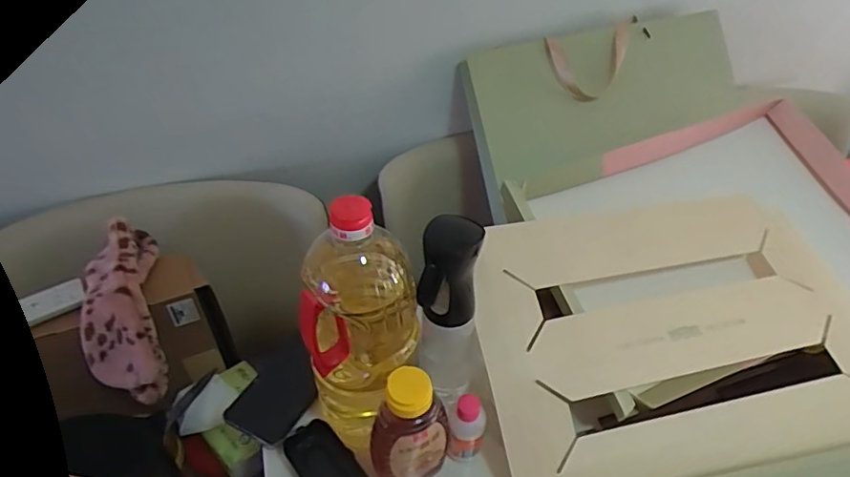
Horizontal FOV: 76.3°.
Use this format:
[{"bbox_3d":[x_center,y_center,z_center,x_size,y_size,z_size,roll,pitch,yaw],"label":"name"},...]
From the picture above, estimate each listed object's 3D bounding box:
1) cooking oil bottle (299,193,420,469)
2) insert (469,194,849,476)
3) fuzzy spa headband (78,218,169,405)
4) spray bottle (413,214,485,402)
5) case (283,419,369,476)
[{"bbox_3d":[-0.058,0.085,0.503,0.103,0.265,0.101,-4,43,-5],"label":"cooking oil bottle"},{"bbox_3d":[0.266,0.100,0.586,0.426,0.053,0.293,-13,67,-8],"label":"insert"},{"bbox_3d":[-0.379,0.089,0.679,0.083,0.076,0.233,-9,76,-10],"label":"fuzzy spa headband"},{"bbox_3d":[0.024,0.083,0.545,0.061,0.228,0.058,2,43,2],"label":"spray bottle"},{"bbox_3d":[-0.096,0.244,0.559,0.054,0.031,0.114,-31,51,-29],"label":"case"}]

